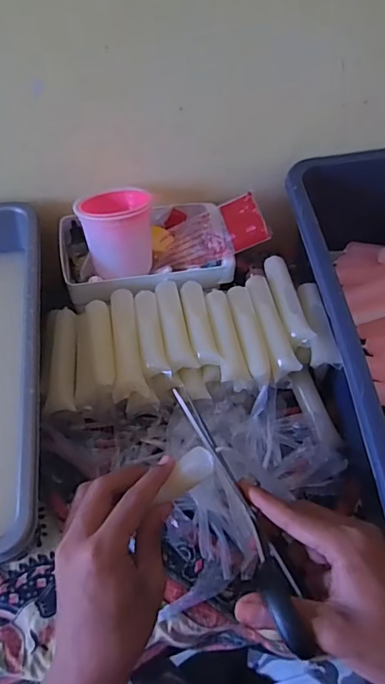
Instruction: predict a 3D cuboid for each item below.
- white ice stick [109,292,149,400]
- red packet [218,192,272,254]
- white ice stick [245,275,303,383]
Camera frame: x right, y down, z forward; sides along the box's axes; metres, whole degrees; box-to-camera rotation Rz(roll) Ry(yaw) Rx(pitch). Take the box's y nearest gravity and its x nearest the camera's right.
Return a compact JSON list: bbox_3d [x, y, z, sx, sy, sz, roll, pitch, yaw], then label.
[{"bbox_3d":[-0.071,0.000,0.503,0.032,0.021,0.125,-8,55,-8],"label":"white ice stick"},{"bbox_3d":[0.059,-0.140,0.551,0.042,0.012,0.070,-18,64,6],"label":"red packet"},{"bbox_3d":[0.084,-0.018,0.526,0.026,0.024,0.122,-10,55,-10],"label":"white ice stick"}]

